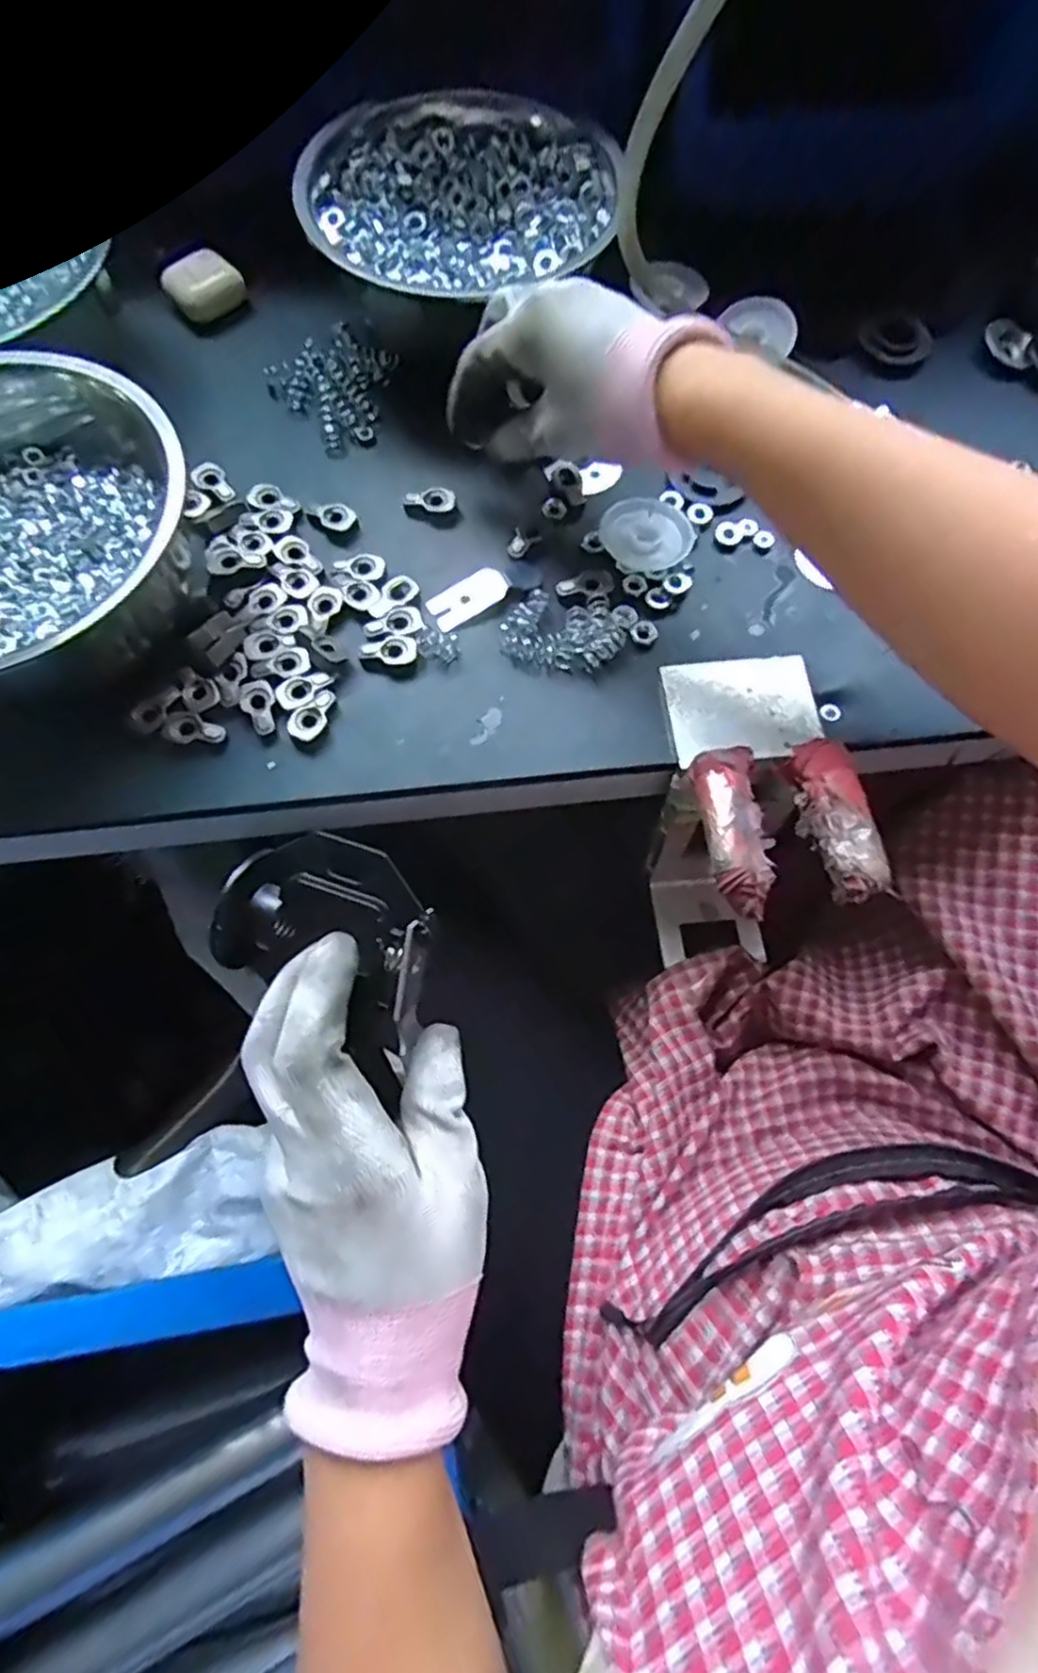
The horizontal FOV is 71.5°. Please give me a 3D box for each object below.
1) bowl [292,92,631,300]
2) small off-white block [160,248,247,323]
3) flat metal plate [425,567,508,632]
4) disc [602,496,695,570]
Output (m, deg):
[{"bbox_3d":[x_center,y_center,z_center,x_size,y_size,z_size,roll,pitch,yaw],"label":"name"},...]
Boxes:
[{"bbox_3d":[-0.030,-0.366,0.415,0.162,0.048,0.168,0,70,0],"label":"bowl"},{"bbox_3d":[-0.202,-0.353,0.463,0.044,0.022,0.040,-33,73,-11],"label":"small off-white block"},{"bbox_3d":[-0.027,-0.129,0.388,0.044,0.004,0.026,-39,69,-8],"label":"flat metal plate"},{"bbox_3d":[0.070,-0.166,0.398,0.049,0.011,0.042,-18,71,-6],"label":"disc"}]

